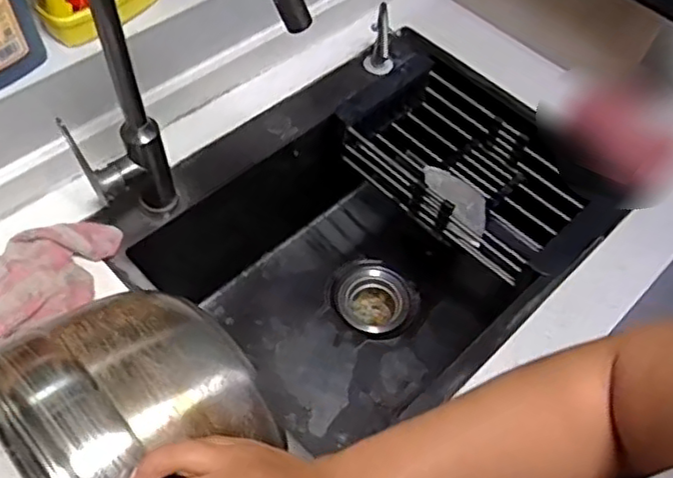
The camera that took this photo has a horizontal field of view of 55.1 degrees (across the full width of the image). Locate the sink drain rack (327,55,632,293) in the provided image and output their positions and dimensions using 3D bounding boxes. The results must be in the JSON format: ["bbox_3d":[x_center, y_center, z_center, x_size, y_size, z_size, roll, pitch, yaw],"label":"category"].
[{"bbox_3d":[0.193,-0.097,0.906,0.375,0.088,0.195,40,63,21],"label":"sink drain rack"}]

